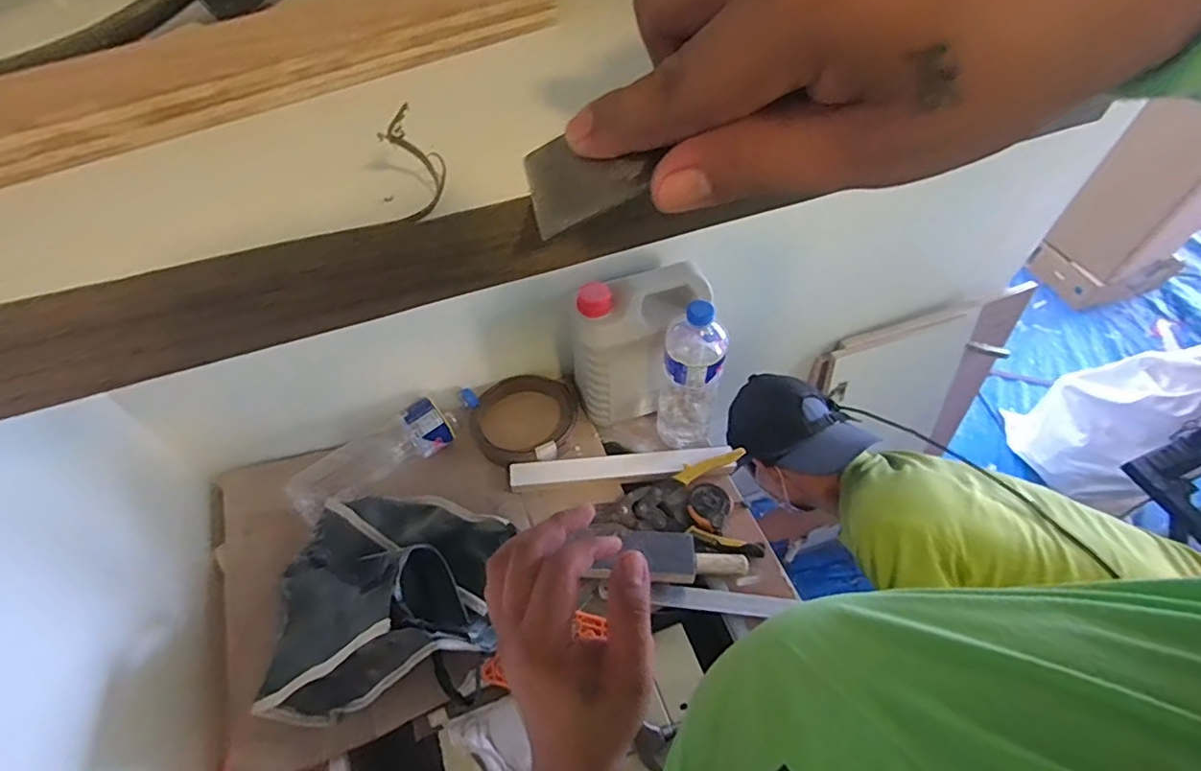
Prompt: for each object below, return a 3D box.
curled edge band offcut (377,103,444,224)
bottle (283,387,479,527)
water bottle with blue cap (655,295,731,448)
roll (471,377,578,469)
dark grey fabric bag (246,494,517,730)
[{"bbox_3d":[-0.060,-0.072,0.186,0.017,0.034,0.006,-23,16,-15],"label":"curled edge band offcut"},{"bbox_3d":[-0.293,0.091,0.810,0.269,0.072,0.069,-34,60,-21],"label":"bottle"},{"bbox_3d":[0.121,-0.013,0.769,0.074,0.241,0.077,5,54,5],"label":"water bottle with blue cap"},{"bbox_3d":[-0.111,0.053,0.872,0.162,0.044,0.144,-25,57,-16],"label":"roll"},{"bbox_3d":[-0.243,0.222,0.634,0.243,0.191,0.237,1,54,2],"label":"dark grey fabric bag"}]

